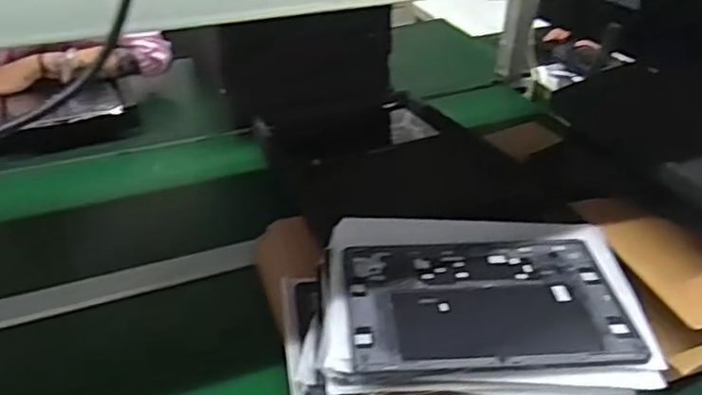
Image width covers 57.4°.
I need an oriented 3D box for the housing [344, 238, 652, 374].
[{"bbox_3d":[0.124,0.095,0.613,0.252,0.012,0.170,-1,34,-4],"label":"housing"}]

